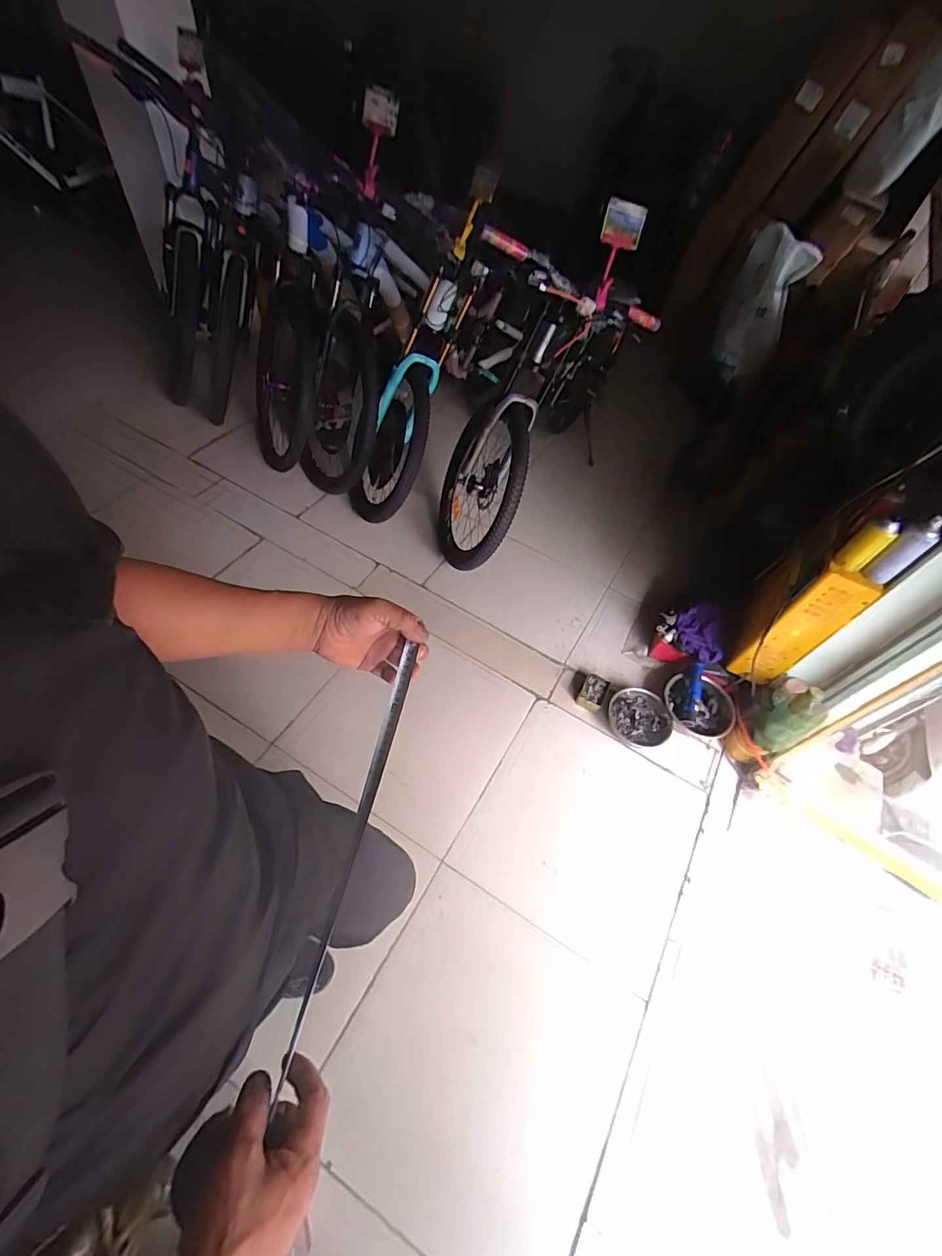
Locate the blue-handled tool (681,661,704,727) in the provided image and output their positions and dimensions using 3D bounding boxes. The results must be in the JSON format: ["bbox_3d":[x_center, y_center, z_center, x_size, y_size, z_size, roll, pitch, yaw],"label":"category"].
[{"bbox_3d":[0.722,0.211,1.596,0.044,0.032,0.216,14,73,10],"label":"blue-handled tool"}]

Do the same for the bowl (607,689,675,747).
[{"bbox_3d":[0.547,0.290,1.601,0.192,0.053,0.197,0,54,0],"label":"bowl"}]

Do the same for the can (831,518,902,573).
[{"bbox_3d":[0.915,-0.191,1.137,0.057,0.142,0.053,-2,50,-33],"label":"can"}]

